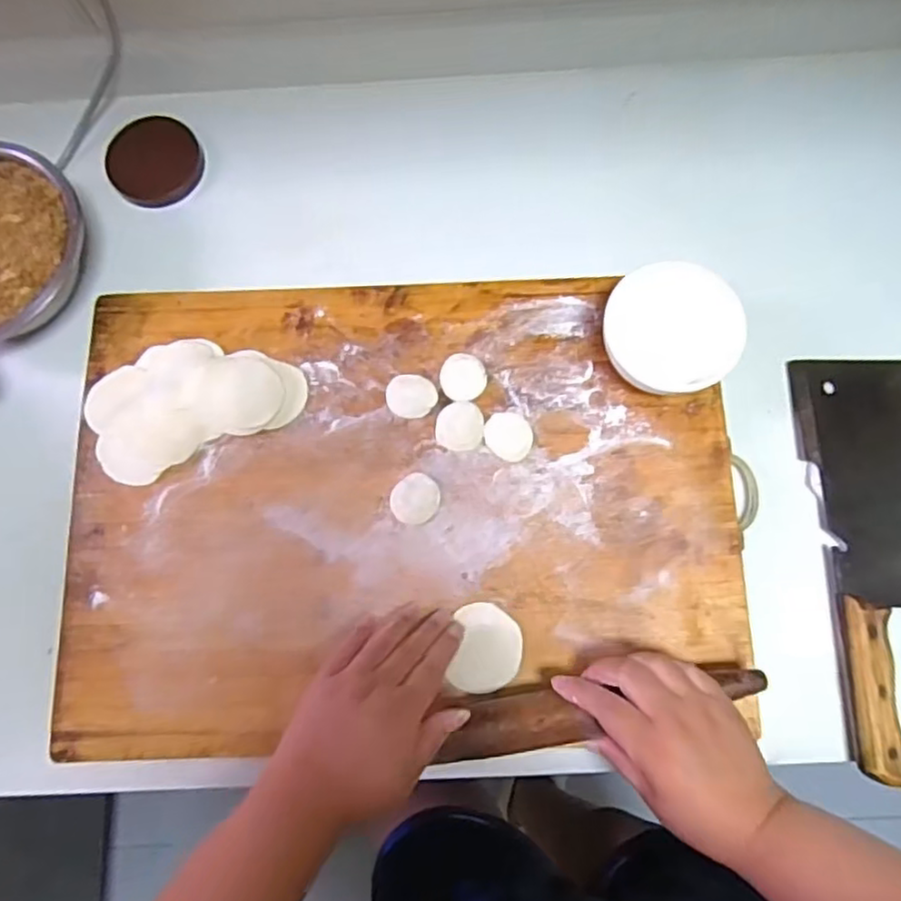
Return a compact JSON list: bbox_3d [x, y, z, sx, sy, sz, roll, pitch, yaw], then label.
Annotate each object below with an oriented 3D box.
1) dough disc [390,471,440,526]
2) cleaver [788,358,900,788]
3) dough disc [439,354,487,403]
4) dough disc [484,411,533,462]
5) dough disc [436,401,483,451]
[{"bbox_3d":[-0.026,0.036,0.498,0.038,0.010,0.035,0,76,1],"label":"dough disc"},{"bbox_3d":[0.333,0.073,0.494,0.110,0.026,0.303,-2,76,1],"label":"cleaver"},{"bbox_3d":[0.010,-0.057,0.515,0.035,0.004,0.037,0,76,1],"label":"dough disc"},{"bbox_3d":[0.045,-0.011,0.506,0.034,0.006,0.038,-43,80,-9],"label":"dough disc"},{"bbox_3d":[0.007,-0.018,0.505,0.036,0.006,0.037,-3,76,0],"label":"dough disc"}]

